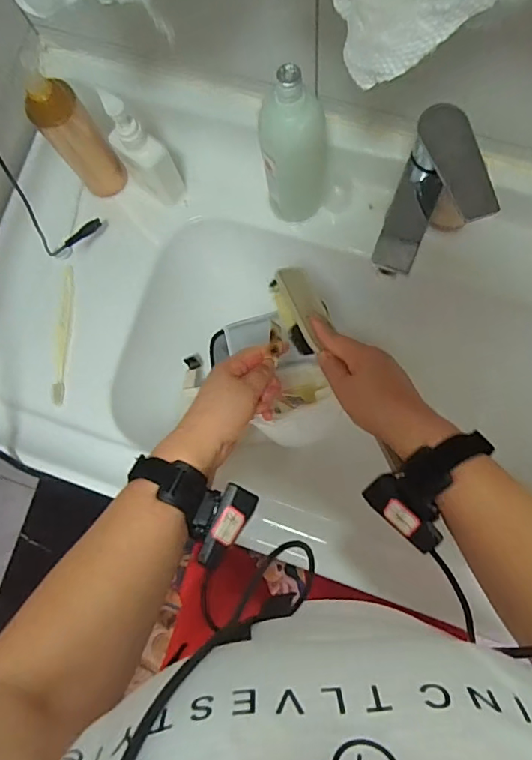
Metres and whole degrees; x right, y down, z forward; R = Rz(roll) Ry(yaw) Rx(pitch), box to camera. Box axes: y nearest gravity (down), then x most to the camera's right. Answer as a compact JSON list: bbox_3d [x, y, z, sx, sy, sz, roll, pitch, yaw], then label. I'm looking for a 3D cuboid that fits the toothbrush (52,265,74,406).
[{"bbox_3d":[-0.250,-0.055,0.619,0.013,0.012,0.169,2,83,6],"label":"toothbrush"}]

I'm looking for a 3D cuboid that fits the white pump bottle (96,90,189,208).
[{"bbox_3d":[-0.134,-0.247,0.548,0.045,0.143,0.060,-37,81,1],"label":"white pump bottle"}]

